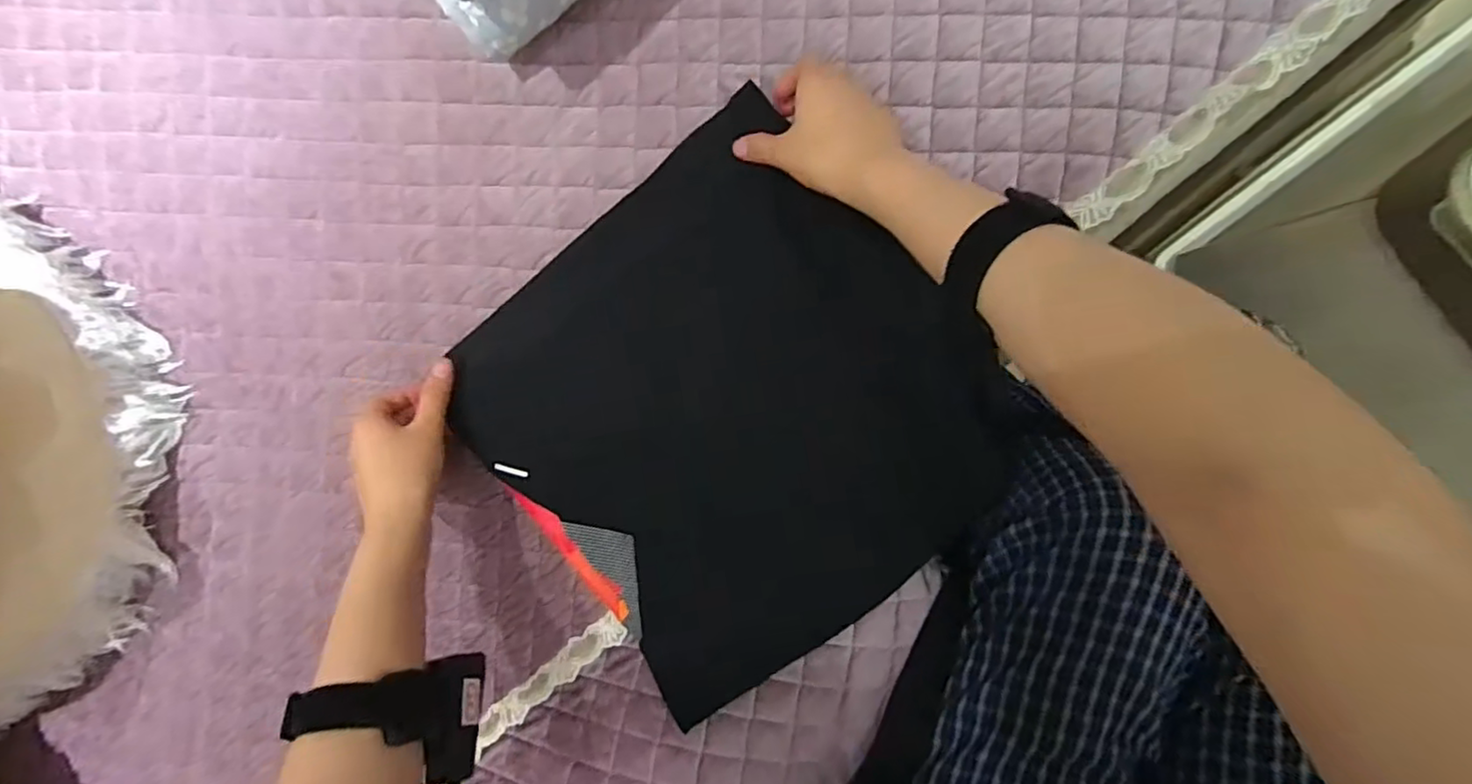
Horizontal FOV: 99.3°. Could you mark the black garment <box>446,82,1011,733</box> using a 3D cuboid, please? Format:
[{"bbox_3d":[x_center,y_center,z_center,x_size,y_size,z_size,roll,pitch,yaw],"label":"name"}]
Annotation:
[{"bbox_3d":[0.001,0.014,0.439,0.310,0.055,0.317,-41,90,7],"label":"black garment"}]

